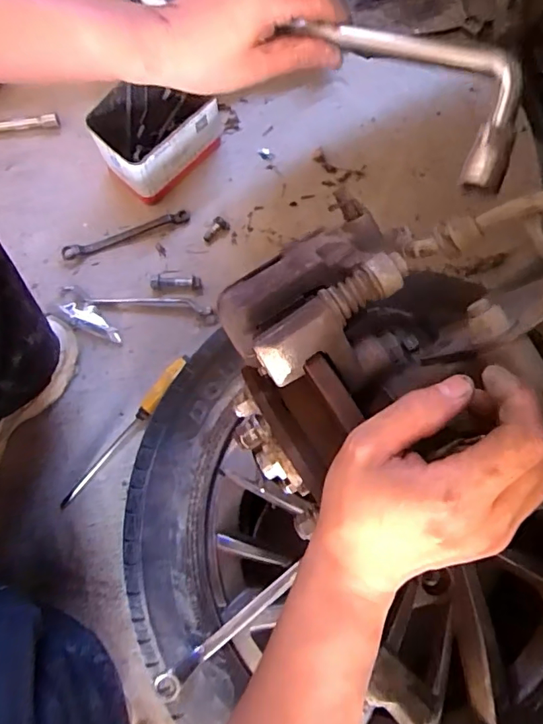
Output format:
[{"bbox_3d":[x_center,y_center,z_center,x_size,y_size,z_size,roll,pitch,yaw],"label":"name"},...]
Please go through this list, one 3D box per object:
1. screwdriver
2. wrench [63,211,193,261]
[{"bbox_3d":[-0.199,0.095,0.690,0.020,0.023,0.256,36,79,6],"label":"screwdriver"},{"bbox_3d":[-0.217,-0.189,0.750,0.193,0.008,0.022,-18,78,-6],"label":"wrench"}]

